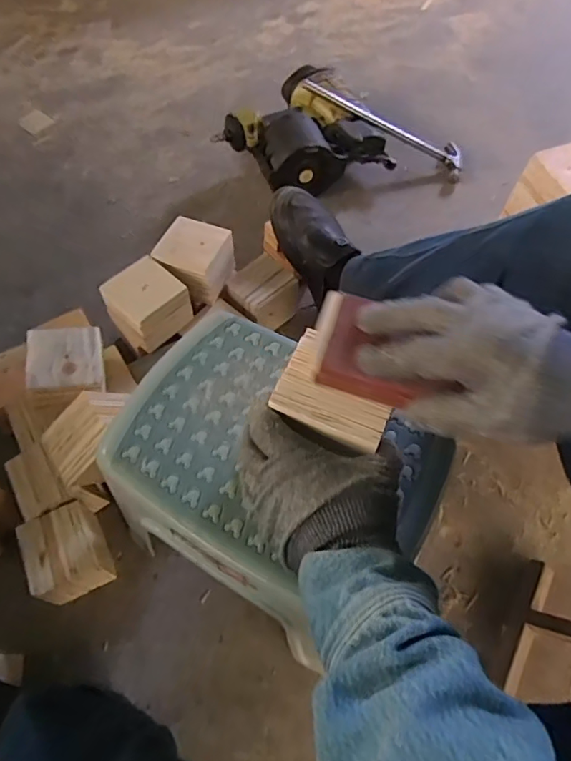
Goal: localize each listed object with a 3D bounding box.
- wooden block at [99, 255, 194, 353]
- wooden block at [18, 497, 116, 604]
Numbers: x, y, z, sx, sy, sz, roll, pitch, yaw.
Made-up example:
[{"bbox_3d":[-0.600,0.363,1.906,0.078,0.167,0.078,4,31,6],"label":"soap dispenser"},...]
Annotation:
[{"bbox_3d":[-0.210,-0.116,0.805,0.102,0.080,0.101,-40,69,-20],"label":"wooden block"},{"bbox_3d":[-0.287,0.234,0.703,0.093,0.098,0.103,-27,67,-14],"label":"wooden block"}]

